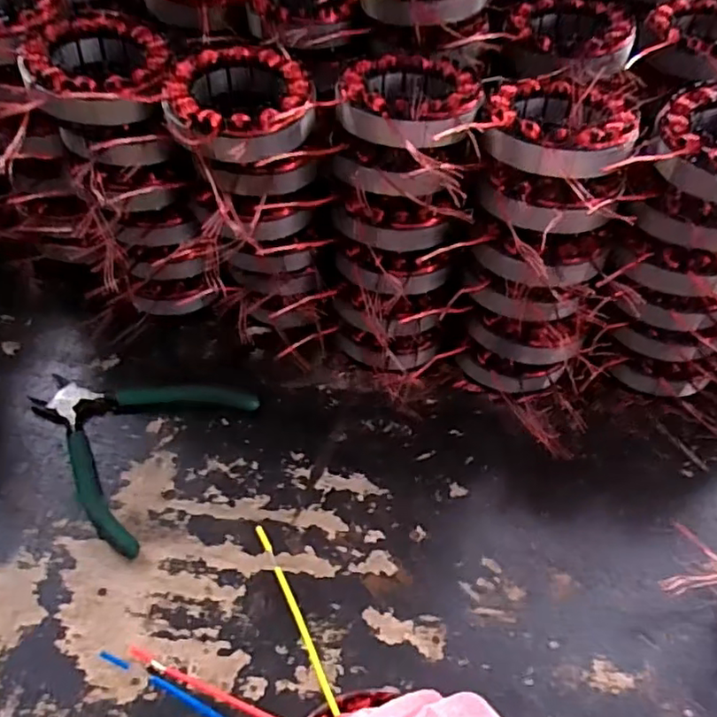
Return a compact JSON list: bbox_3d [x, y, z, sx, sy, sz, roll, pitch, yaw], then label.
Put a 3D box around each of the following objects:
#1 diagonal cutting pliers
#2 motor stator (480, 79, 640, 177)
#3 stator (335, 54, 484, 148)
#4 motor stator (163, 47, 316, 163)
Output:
[{"bbox_3d":[-0.159,0.047,0.408,0.131,0.015,0.130,24,54,16],"label":"diagonal cutting pliers"},{"bbox_3d":[0.118,-0.139,0.350,0.081,0.026,0.087,17,52,11],"label":"motor stator"},{"bbox_3d":[0.030,-0.154,0.358,0.083,0.022,0.093,8,51,4],"label":"stator"},{"bbox_3d":[-0.069,-0.148,0.356,0.083,0.027,0.087,1,51,-2],"label":"motor stator"}]

